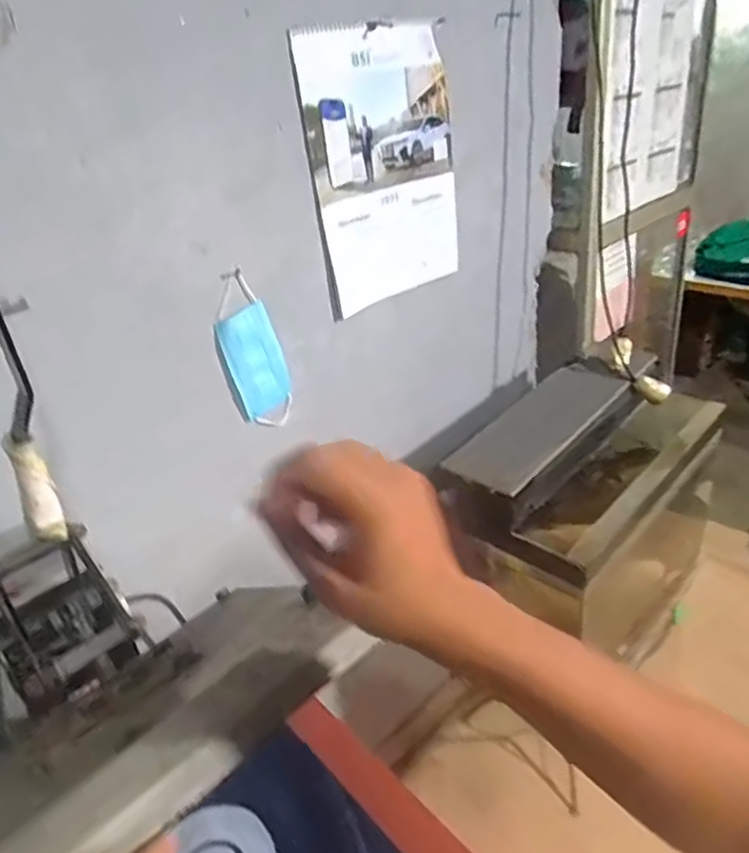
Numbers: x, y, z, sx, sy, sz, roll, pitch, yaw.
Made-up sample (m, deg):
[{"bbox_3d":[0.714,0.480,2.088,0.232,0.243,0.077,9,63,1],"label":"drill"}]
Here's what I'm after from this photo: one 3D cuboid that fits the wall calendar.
[{"bbox_3d":[0.026,-0.423,1.022,0.043,0.399,0.299,22,41,41],"label":"wall calendar"}]

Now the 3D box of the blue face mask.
[{"bbox_3d":[-0.184,-0.105,0.946,0.087,0.245,0.028,-32,32,-26],"label":"blue face mask"}]

